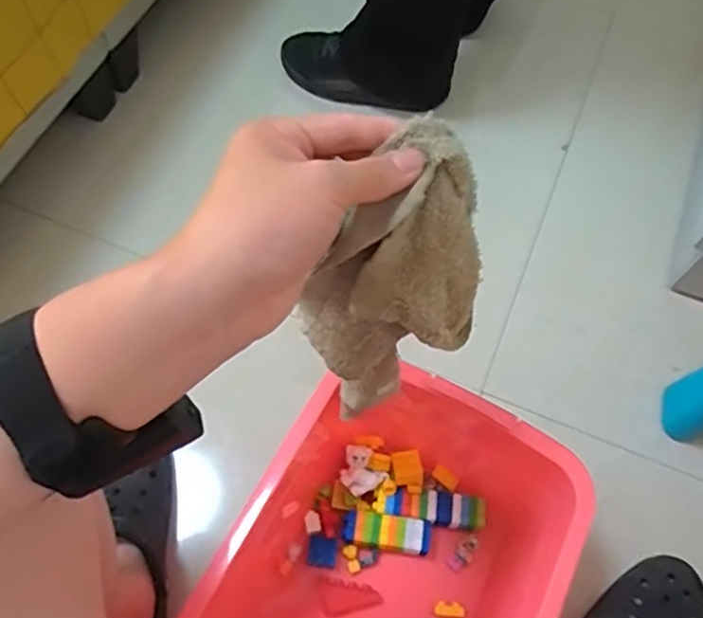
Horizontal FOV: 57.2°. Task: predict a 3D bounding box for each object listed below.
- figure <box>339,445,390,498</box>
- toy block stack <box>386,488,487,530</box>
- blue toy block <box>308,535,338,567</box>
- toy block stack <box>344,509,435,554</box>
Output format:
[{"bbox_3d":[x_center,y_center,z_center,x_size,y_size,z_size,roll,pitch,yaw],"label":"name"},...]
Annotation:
[{"bbox_3d":[0.008,0.184,0.741,0.046,0.017,0.056,-35,98,-11],"label":"figure"},{"bbox_3d":[0.099,0.229,0.745,0.113,0.017,0.036,8,63,2],"label":"toy block stack"},{"bbox_3d":[-0.032,0.276,0.735,0.032,0.019,0.031,6,63,1],"label":"blue toy block"},{"bbox_3d":[0.041,0.256,0.736,0.101,0.027,0.033,9,63,3],"label":"toy block stack"}]

